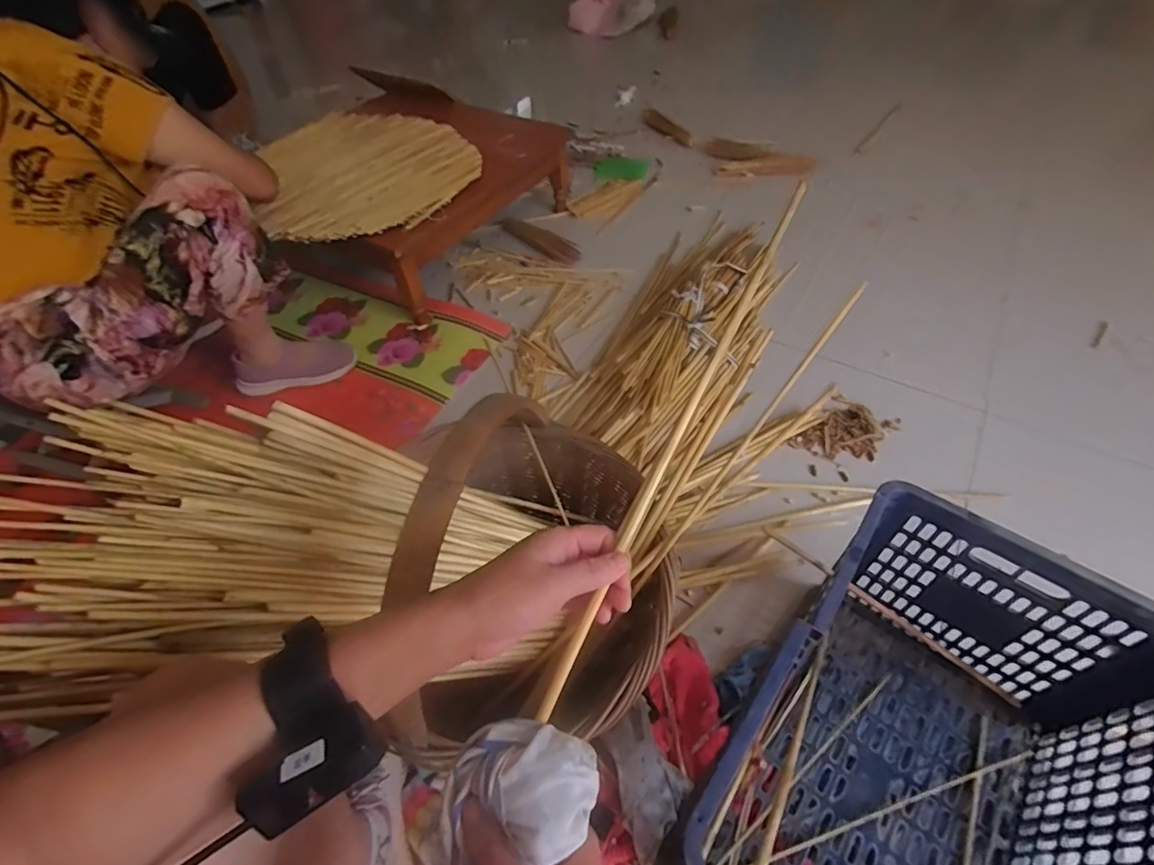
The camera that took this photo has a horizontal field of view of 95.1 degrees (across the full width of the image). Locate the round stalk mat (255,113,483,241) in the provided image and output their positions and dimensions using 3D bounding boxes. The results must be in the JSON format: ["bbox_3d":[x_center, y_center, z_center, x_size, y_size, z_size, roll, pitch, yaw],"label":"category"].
[{"bbox_3d":[-0.529,-0.664,1.310,0.505,0.044,0.555,0,56,0],"label":"round stalk mat"}]

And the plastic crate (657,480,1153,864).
[{"bbox_3d":[0.363,0.357,0.569,0.331,0.306,0.496,33,60,26],"label":"plastic crate"}]

